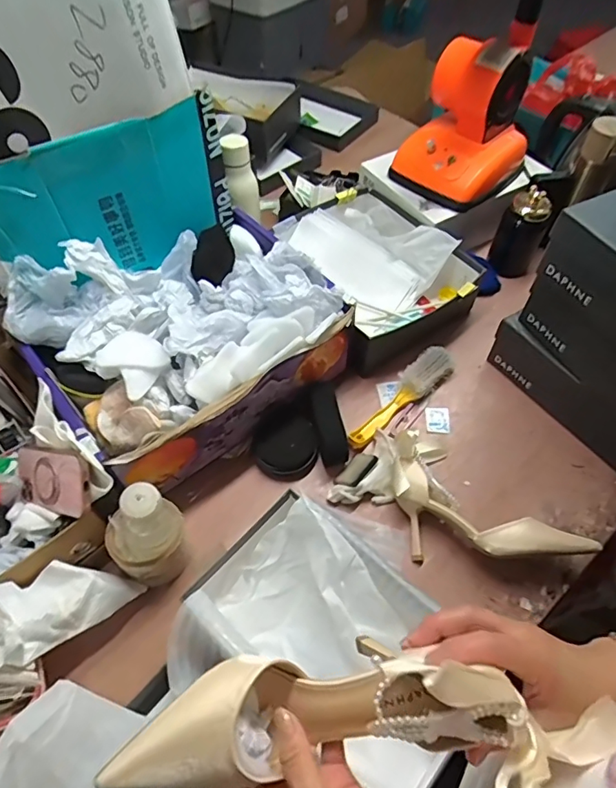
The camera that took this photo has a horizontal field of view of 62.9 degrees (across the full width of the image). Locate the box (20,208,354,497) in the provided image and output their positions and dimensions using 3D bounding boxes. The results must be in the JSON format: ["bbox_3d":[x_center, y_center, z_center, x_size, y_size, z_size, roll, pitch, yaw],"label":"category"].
[{"bbox_3d":[-0.163,-0.074,0.730,0.383,0.160,0.283,-34,62,-21],"label":"box"}]

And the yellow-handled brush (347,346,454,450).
[{"bbox_3d":[0.144,0.003,0.784,0.221,0.036,0.051,-38,64,-23],"label":"yellow-handled brush"}]

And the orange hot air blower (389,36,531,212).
[{"bbox_3d":[0.276,-0.476,0.869,0.176,0.215,0.189,37,63,22],"label":"orange hot air blower"}]

